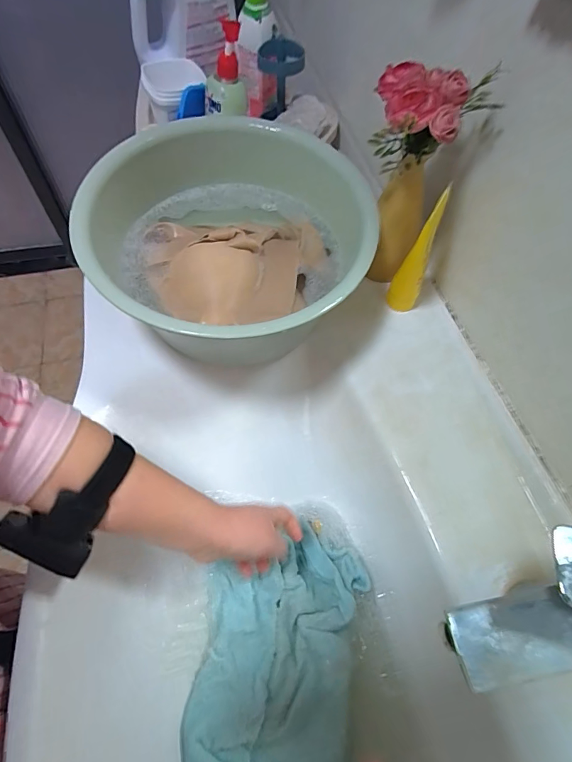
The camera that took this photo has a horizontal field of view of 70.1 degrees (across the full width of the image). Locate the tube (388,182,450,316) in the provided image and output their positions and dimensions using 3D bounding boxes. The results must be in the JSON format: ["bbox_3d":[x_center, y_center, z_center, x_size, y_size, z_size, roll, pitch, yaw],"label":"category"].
[{"bbox_3d":[0.152,-0.141,0.461,0.034,0.146,0.034,25,63,9],"label":"tube"}]

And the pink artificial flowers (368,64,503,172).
[{"bbox_3d":[0.131,-0.242,0.376,0.107,0.070,0.073,16,61,5],"label":"pink artificial flowers"}]

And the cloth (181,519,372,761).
[{"bbox_3d":[-0.011,0.297,0.422,0.160,0.036,0.255,13,61,3],"label":"cloth"}]

